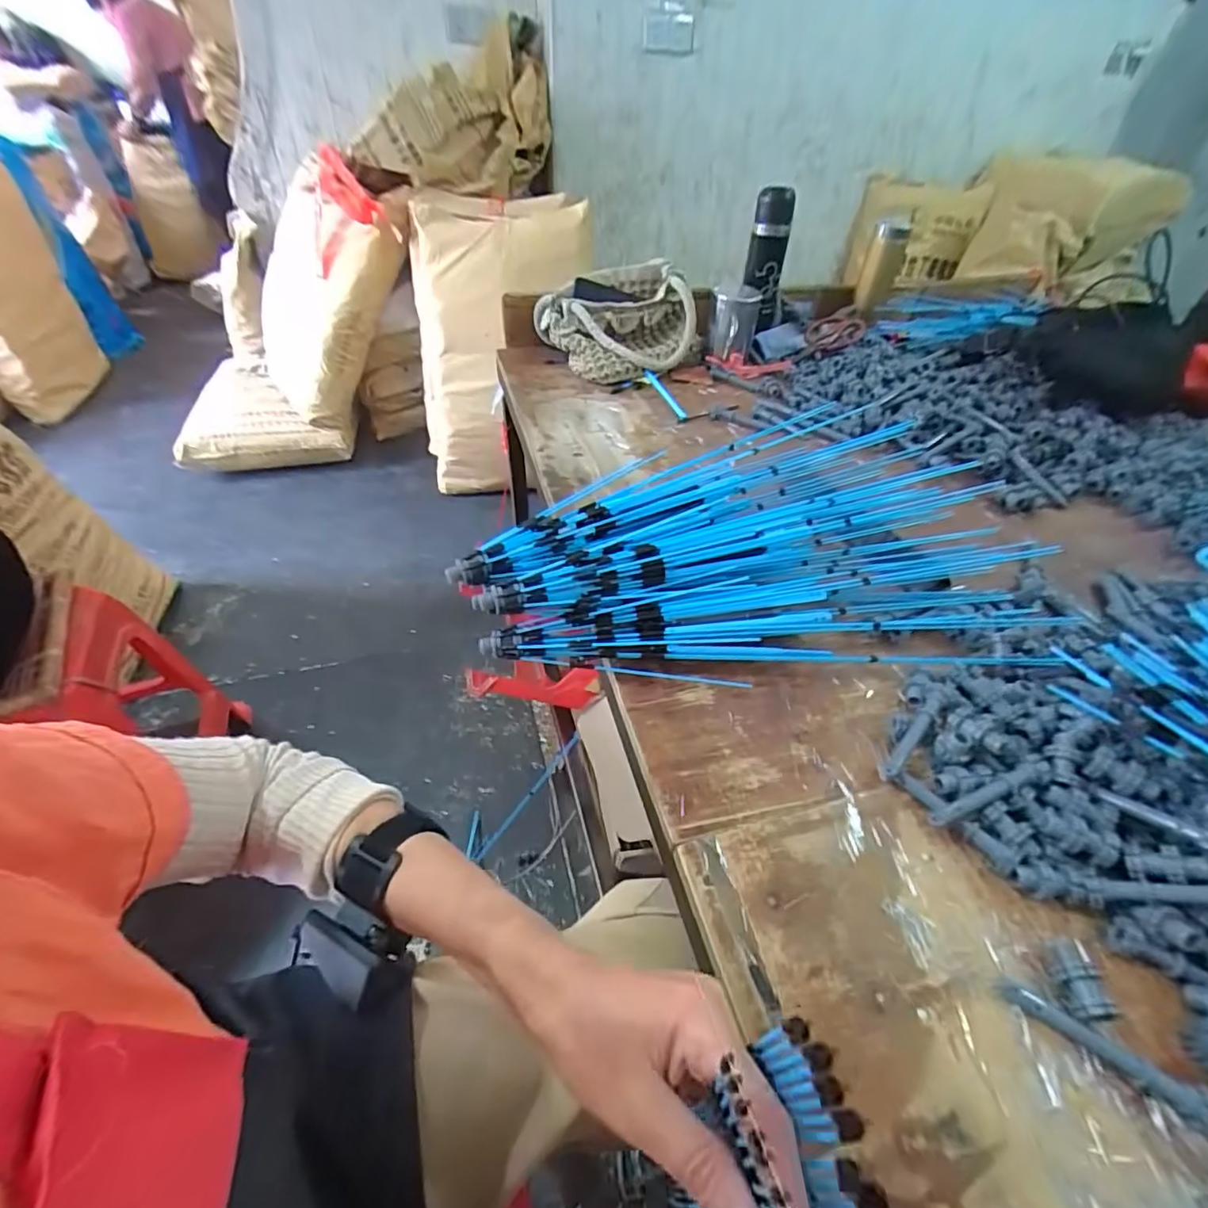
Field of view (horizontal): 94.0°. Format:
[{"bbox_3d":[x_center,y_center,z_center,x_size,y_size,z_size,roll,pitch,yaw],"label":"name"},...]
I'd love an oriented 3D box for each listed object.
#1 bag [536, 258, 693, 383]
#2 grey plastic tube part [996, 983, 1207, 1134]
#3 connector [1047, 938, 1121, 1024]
[{"bbox_3d":[0.019,-0.464,0.932,0.264,0.125,0.198,0,45,-3],"label":"bag"},{"bbox_3d":[0.268,0.239,0.302,0.095,0.013,0.013,30,51,25],"label":"grey plastic tube part"},{"bbox_3d":[0.273,0.217,0.325,0.018,0.021,0.042,8,45,5],"label":"connector"}]

